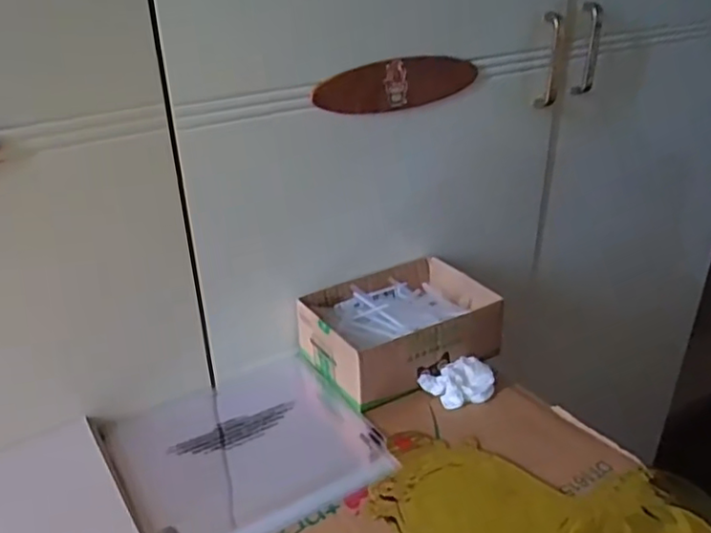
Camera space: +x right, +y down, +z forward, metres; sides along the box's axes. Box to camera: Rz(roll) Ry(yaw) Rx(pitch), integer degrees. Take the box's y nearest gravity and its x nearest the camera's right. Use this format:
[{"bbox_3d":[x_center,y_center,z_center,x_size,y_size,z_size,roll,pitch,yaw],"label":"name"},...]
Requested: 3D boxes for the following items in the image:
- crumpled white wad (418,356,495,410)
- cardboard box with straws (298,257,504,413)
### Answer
[{"bbox_3d":[0.101,0.116,0.623,0.070,0.025,0.044,-8,27,-12],"label":"crumpled white wad"},{"bbox_3d":[0.048,0.066,0.670,0.191,0.070,0.138,-18,30,-29],"label":"cardboard box with straws"}]

